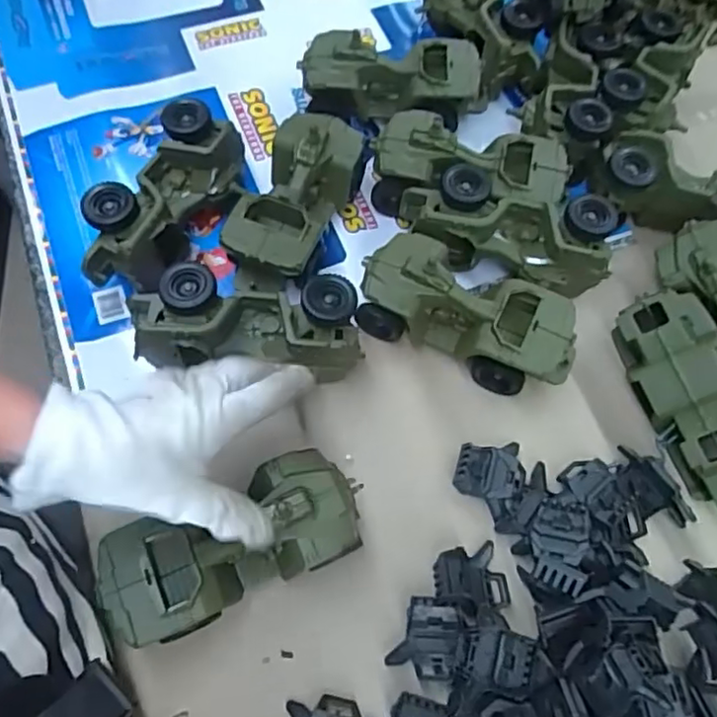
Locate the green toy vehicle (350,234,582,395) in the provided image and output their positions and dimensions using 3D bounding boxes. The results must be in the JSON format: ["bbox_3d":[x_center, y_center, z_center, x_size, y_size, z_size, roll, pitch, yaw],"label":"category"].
[{"bbox_3d":[0.093,-0.037,0.547,0.186,0.073,0.081,25,67,9],"label":"green toy vehicle"}]

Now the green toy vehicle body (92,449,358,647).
[{"bbox_3d":[-0.087,0.134,0.452,0.177,0.080,0.076,-23,69,-12],"label":"green toy vehicle body"}]

